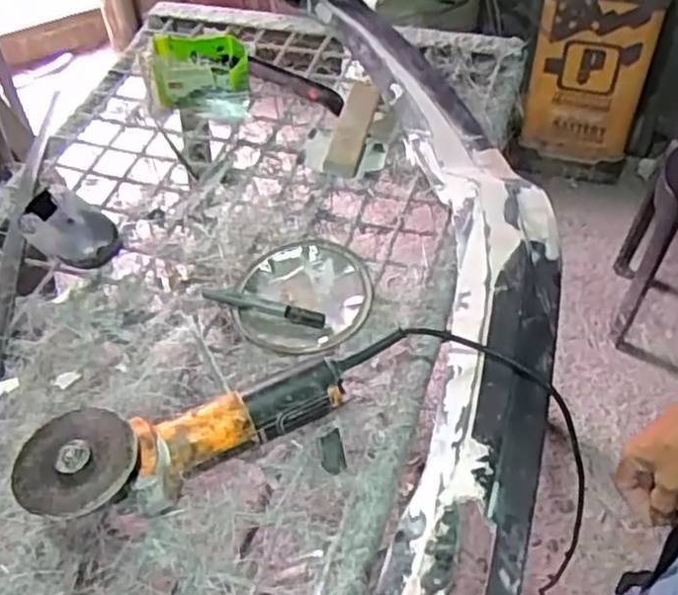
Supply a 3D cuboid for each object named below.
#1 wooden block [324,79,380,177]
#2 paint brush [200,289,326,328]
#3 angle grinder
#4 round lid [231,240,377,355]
[{"bbox_3d":[0.021,-0.235,0.965,0.041,0.018,0.191,6,47,9],"label":"wooden block"},{"bbox_3d":[-0.081,0.009,0.780,0.141,0.011,0.019,14,49,15],"label":"paint brush"},{"bbox_3d":[-0.136,0.121,0.651,0.289,0.076,0.098,-24,50,-18],"label":"angle grinder"},{"bbox_3d":[-0.039,-0.004,0.793,0.143,0.018,0.151,-2,47,2],"label":"round lid"}]

